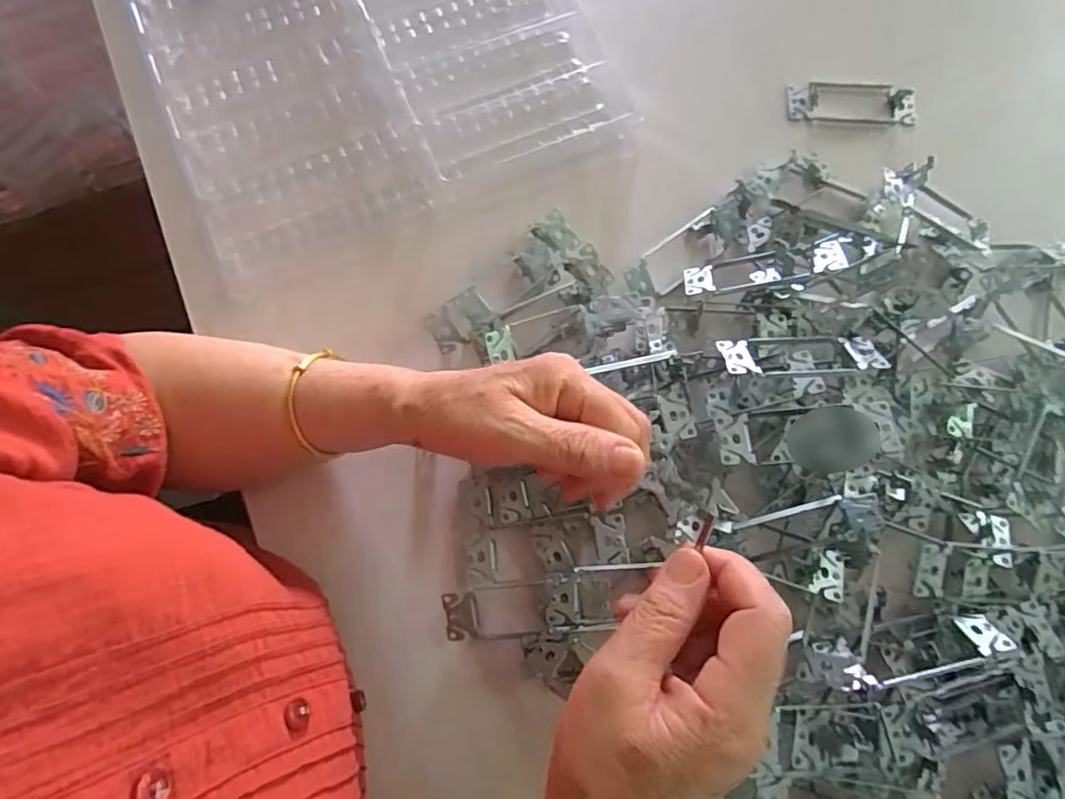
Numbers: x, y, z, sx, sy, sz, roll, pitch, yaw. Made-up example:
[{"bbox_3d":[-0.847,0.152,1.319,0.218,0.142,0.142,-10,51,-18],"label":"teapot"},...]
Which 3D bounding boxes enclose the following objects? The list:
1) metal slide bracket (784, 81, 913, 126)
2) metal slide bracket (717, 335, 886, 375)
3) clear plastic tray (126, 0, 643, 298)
[{"bbox_3d":[0.268,-0.251,0.483,0.102,0.021,0.040,2,76,-1],"label":"metal slide bracket"},{"bbox_3d":[0.179,-0.031,0.390,0.105,0.007,0.041,-2,45,-2],"label":"metal slide bracket"},{"bbox_3d":[-0.155,-0.343,0.490,0.336,0.028,0.431,-23,77,-7],"label":"clear plastic tray"}]

